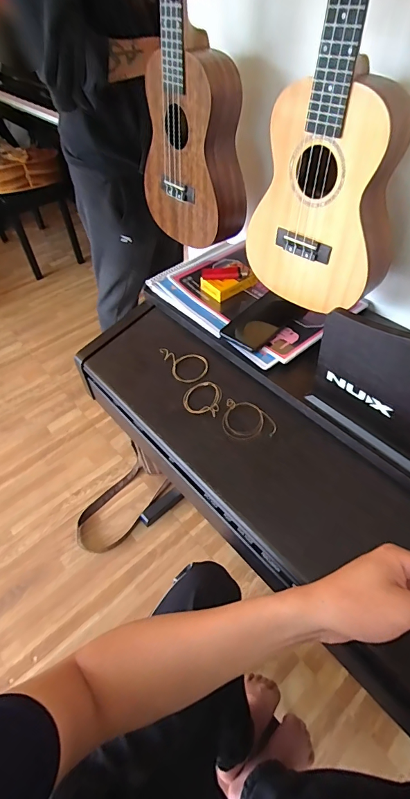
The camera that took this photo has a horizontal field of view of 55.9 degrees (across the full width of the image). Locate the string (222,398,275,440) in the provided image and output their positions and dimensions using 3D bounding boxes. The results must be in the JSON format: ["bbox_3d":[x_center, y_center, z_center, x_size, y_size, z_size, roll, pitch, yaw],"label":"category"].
[{"bbox_3d":[0.066,0.034,0.578,0.079,0.013,0.065,9,50,11],"label":"string"}]

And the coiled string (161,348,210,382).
[{"bbox_3d":[-0.039,-0.056,0.662,0.088,0.008,0.060,13,63,8],"label":"coiled string"}]

